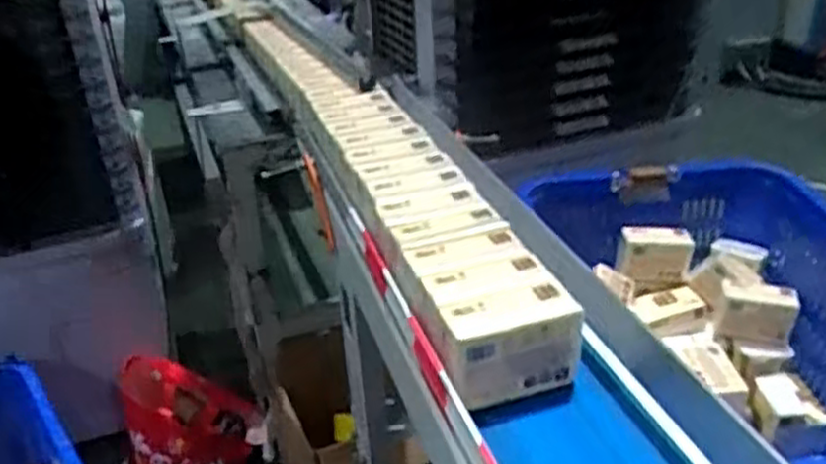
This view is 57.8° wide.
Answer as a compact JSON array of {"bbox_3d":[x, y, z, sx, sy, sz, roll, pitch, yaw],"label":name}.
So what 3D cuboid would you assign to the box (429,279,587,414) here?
[{"bbox_3d":[0.083,0.100,0.672,0.123,0.079,0.060,-9,31,-11],"label":"box"}]

